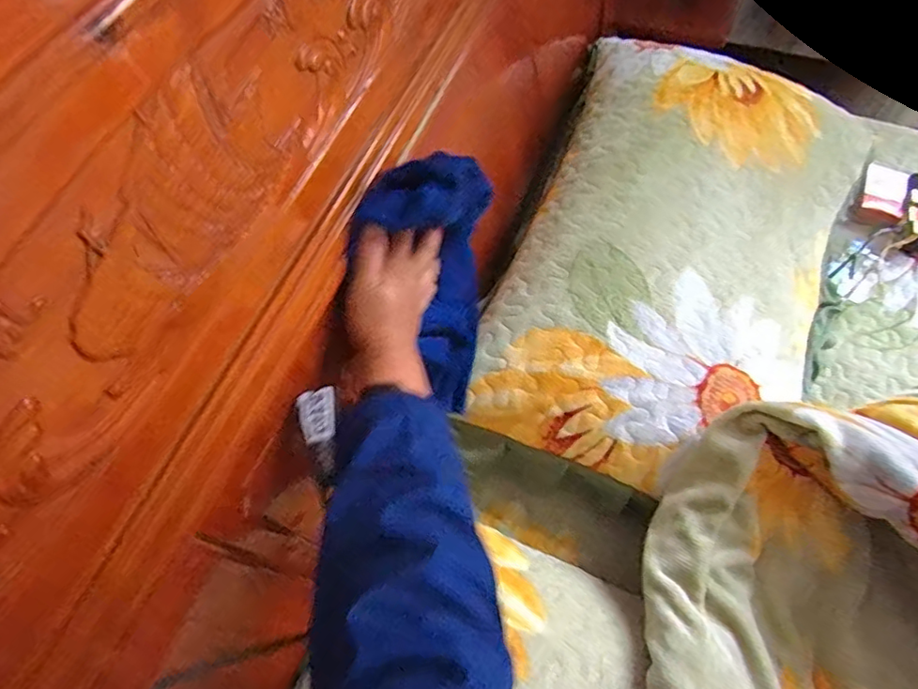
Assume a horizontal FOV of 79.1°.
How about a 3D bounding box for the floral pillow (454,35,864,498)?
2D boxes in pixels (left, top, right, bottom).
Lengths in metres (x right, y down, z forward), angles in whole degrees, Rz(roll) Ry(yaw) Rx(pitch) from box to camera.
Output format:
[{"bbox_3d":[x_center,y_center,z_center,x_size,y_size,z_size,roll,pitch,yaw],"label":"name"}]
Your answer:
[{"bbox_3d":[0.270,-0.126,0.681,0.387,0.105,0.614,21,67,12],"label":"floral pillow"}]

